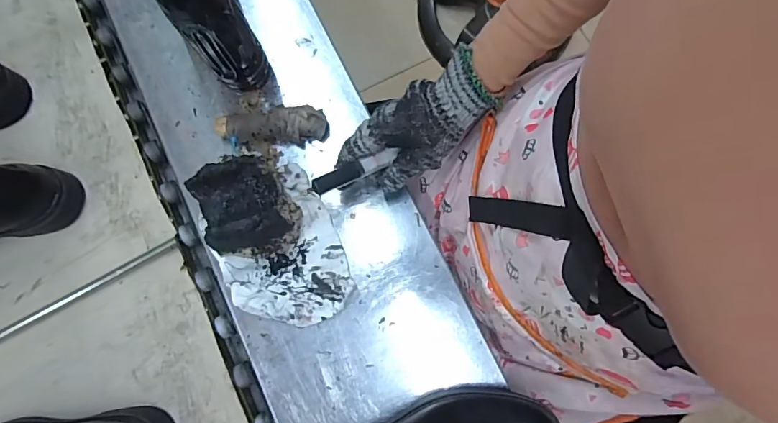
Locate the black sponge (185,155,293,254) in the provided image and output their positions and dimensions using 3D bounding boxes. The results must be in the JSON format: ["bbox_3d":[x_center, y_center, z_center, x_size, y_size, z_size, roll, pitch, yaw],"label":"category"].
[{"bbox_3d":[-0.144,-0.001,0.432,0.077,0.079,0.083,-20,80,-3],"label":"black sponge"}]

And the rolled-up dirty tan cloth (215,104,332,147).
[{"bbox_3d":[-0.131,-0.097,0.486,0.123,0.026,0.037,-1,80,0],"label":"rolled-up dirty tan cloth"}]

